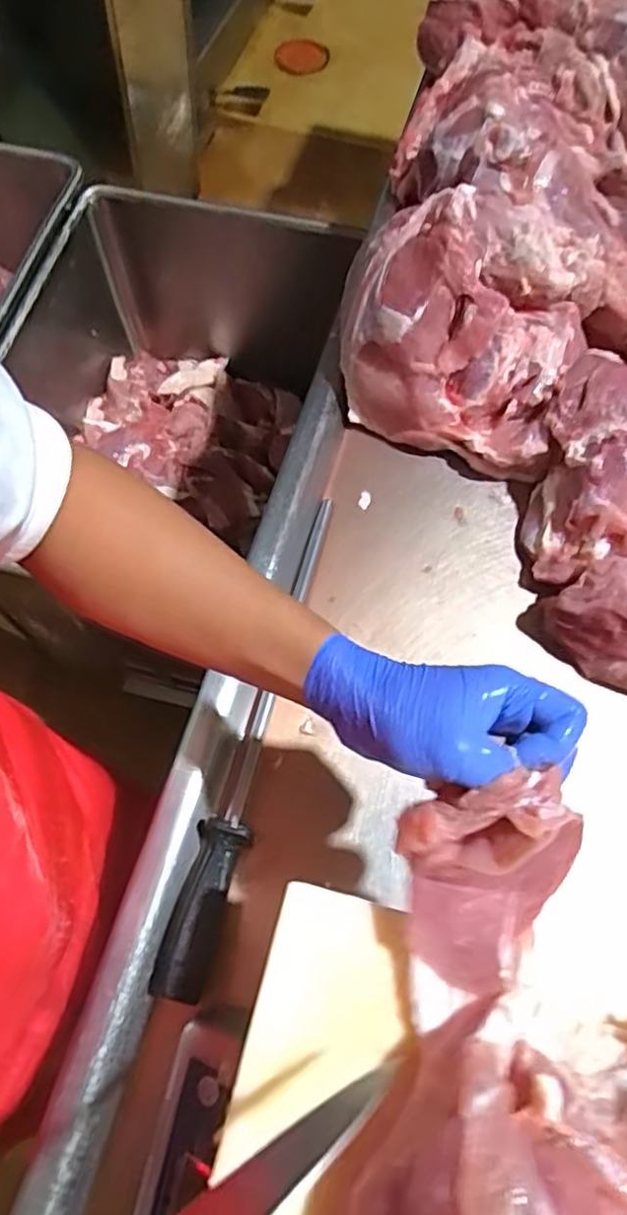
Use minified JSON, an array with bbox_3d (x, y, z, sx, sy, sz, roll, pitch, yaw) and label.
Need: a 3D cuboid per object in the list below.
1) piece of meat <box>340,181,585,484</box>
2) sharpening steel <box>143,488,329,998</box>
[{"bbox_3d":[0.128,-0.249,0.614,0.228,0.140,0.155,22,69,9],"label":"piece of meat"},{"bbox_3d":[-0.040,0.087,0.546,0.037,0.036,0.409,15,68,6],"label":"sharpening steel"}]

